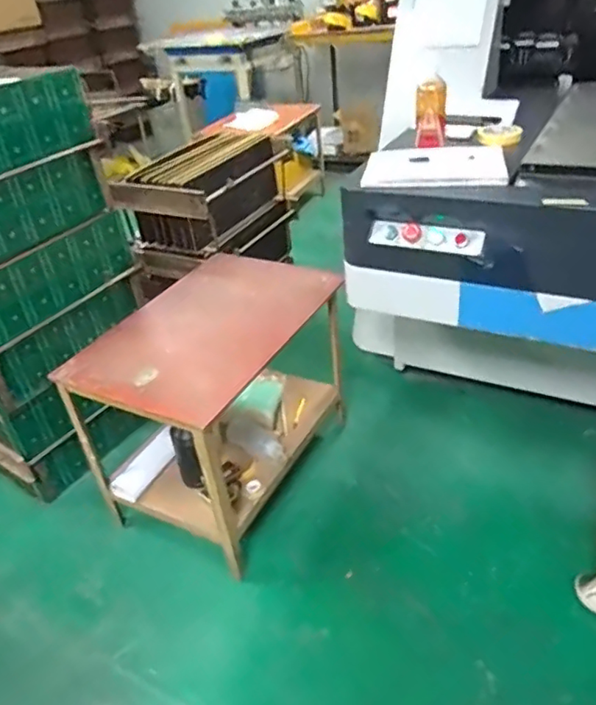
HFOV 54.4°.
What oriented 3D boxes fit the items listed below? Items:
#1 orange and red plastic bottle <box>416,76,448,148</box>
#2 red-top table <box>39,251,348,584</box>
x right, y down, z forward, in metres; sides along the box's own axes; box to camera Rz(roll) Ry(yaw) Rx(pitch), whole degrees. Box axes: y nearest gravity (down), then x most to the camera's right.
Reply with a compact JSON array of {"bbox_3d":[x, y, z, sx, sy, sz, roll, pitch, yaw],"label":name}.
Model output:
[{"bbox_3d":[0.302,-0.540,1.308,0.062,0.146,0.067,4,36,15],"label":"orange and red plastic bottle"},{"bbox_3d":[-0.193,0.092,1.514,0.422,0.439,0.646,13,38,28],"label":"red-top table"}]

